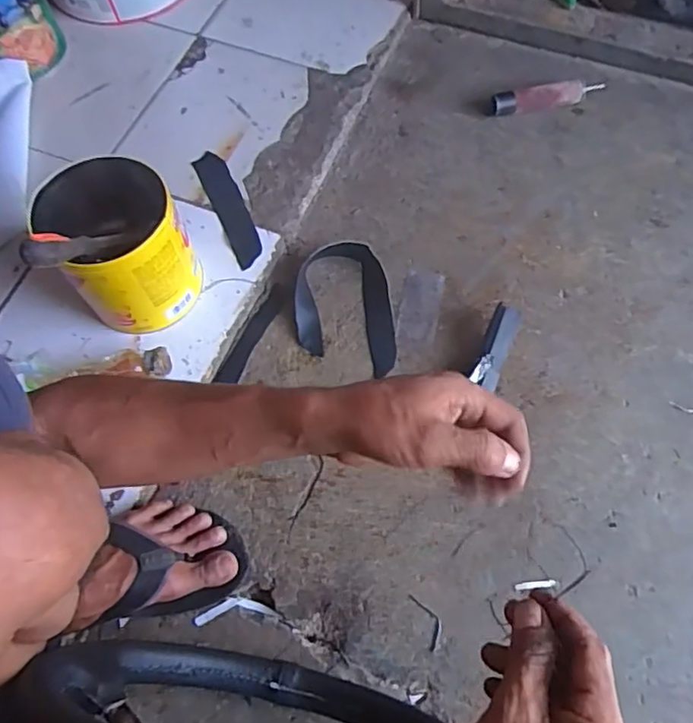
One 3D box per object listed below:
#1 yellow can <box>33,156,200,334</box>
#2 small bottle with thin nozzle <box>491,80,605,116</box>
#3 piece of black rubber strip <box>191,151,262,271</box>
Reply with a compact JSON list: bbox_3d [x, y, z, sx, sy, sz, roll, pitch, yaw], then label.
[{"bbox_3d":[-0.263,-0.133,0.728,0.149,0.162,0.151,-19,66,-6],"label":"yellow can"},{"bbox_3d":[0.300,-0.392,0.900,0.163,0.026,0.034,-6,66,0],"label":"small bottle with thin nozzle"},{"bbox_3d":[-0.163,-0.215,0.846,0.044,0.009,0.204,-25,68,-7],"label":"piece of black rubber strip"}]

